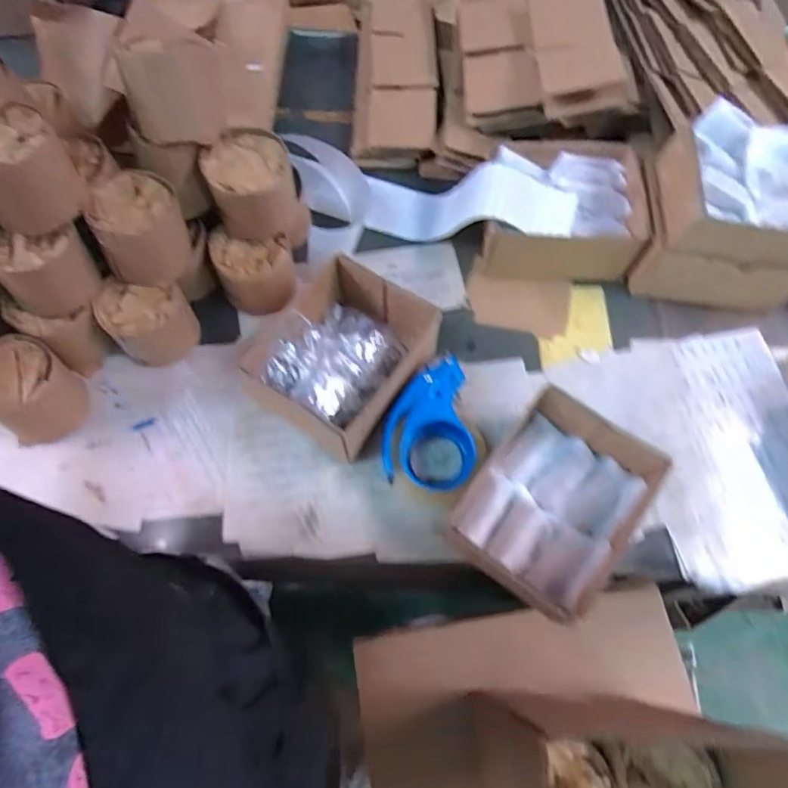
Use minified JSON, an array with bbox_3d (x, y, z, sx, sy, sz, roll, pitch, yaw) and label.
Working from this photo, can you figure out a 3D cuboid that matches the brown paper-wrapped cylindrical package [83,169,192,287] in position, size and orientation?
[{"bbox_3d":[-0.281,-0.190,0.618,0.087,0.082,0.094,1,68,-1],"label":"brown paper-wrapped cylindrical package"}]

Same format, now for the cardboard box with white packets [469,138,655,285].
[{"bbox_3d":[0.208,-0.245,0.723,0.216,0.090,0.174,6,68,1],"label":"cardboard box with white packets"}]

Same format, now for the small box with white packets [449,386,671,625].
[{"bbox_3d":[0.160,0.112,0.564,0.153,0.088,0.180,36,72,12],"label":"small box with white packets"}]

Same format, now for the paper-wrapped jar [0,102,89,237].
[{"bbox_3d":[-0.365,-0.215,0.539,0.093,0.073,0.098,1,68,-1],"label":"paper-wrapped jar"}]

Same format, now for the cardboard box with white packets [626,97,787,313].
[{"bbox_3d":[0.413,-0.216,0.674,0.204,0.150,0.159,5,68,0],"label":"cardboard box with white packets"}]

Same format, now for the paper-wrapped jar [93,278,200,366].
[{"bbox_3d":[-0.290,-0.082,0.653,0.093,0.075,0.079,-8,69,-5],"label":"paper-wrapped jar"}]

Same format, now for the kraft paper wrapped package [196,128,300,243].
[{"bbox_3d":[-0.162,-0.238,0.638,0.096,0.086,0.094,-8,69,-5],"label":"kraft paper wrapped package"}]

